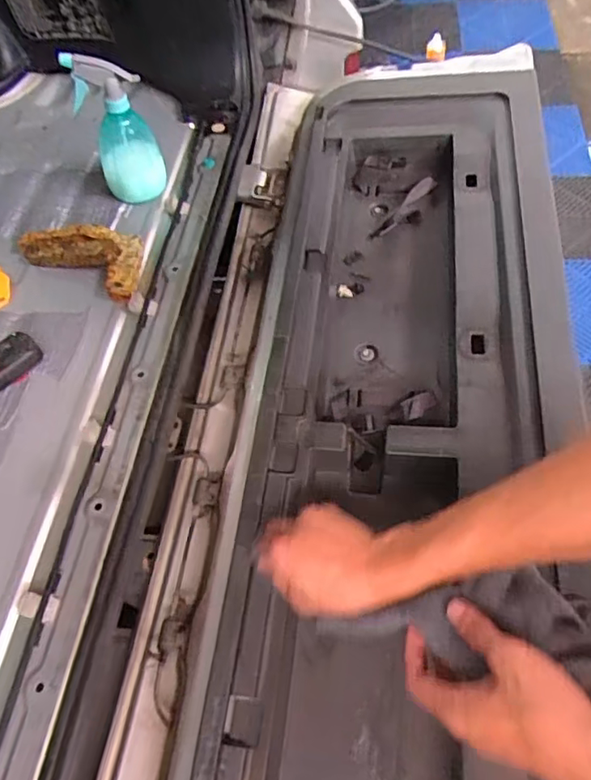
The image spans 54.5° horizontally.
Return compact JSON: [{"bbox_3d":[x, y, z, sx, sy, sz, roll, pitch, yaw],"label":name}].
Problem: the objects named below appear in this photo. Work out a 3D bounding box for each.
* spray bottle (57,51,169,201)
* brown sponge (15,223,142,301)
[{"bbox_3d":[-0.235,-0.348,0.776,0.092,0.194,0.074,-17,60,-5],"label":"spray bottle"},{"bbox_3d":[-0.282,-0.192,0.773,0.204,0.037,0.094,25,65,18],"label":"brown sponge"}]

